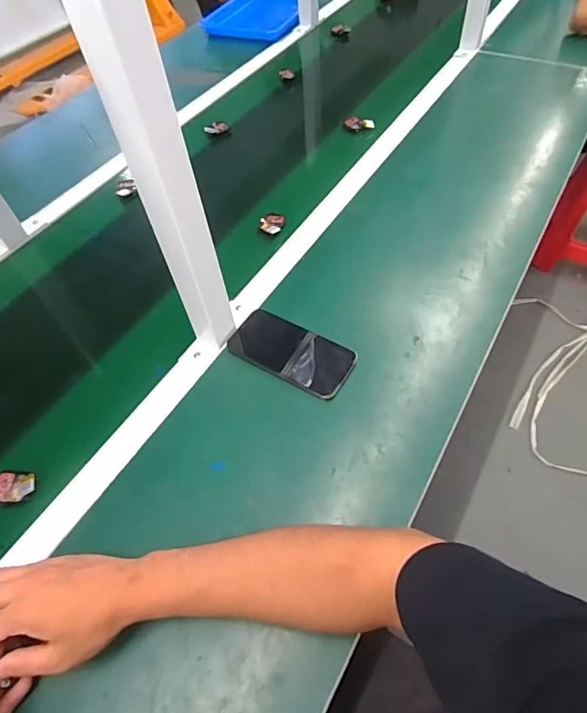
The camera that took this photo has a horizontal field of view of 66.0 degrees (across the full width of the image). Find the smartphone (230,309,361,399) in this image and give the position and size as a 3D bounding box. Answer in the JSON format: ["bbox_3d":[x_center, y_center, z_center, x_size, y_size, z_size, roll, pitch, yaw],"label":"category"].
[{"bbox_3d":[-0.006,-0.008,0.583,0.161,0.015,0.081,25,60,20],"label":"smartphone"}]

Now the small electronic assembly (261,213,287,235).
[{"bbox_3d":[-0.034,-0.216,0.735,0.041,0.009,0.055,-2,55,3],"label":"small electronic assembly"}]

